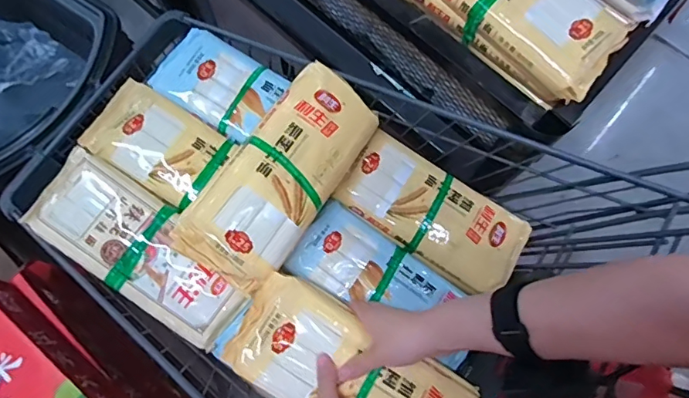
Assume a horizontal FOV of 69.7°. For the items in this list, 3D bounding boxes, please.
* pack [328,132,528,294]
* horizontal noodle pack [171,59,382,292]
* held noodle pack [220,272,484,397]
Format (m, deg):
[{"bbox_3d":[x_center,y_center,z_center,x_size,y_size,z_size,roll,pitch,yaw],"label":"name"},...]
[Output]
[{"bbox_3d":[0.121,0.017,0.656,0.248,0.049,0.124,31,76,8],"label":"pack"},{"bbox_3d":[-0.069,-0.030,0.555,0.108,0.049,0.258,32,76,8],"label":"horizontal noodle pack"},{"bbox_3d":[0.014,0.189,0.520,0.265,0.040,0.114,34,76,-1],"label":"held noodle pack"}]

